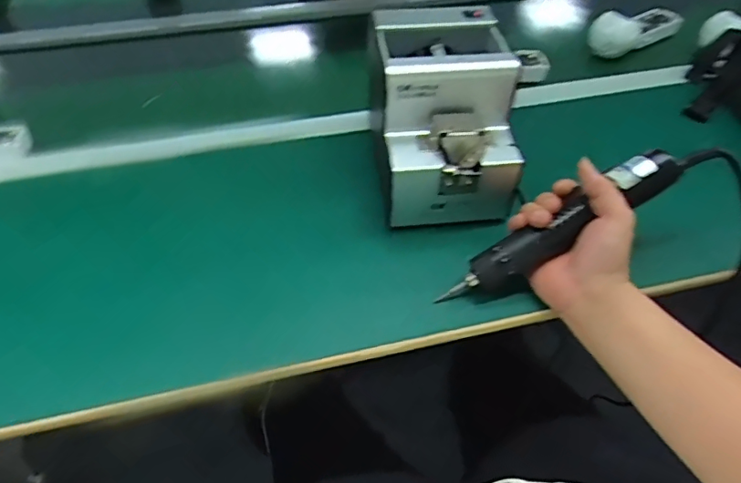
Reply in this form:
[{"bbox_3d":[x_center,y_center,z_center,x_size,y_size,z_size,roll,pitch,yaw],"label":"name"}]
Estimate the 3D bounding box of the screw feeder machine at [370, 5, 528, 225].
[{"bbox_3d":[0.074,-0.125,0.545,0.133,0.153,0.170,-2,47,-2],"label":"screw feeder machine"}]

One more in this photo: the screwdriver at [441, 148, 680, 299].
[{"bbox_3d":[0.164,-0.010,0.474,0.226,0.039,0.028,-33,51,4],"label":"screwdriver"}]

